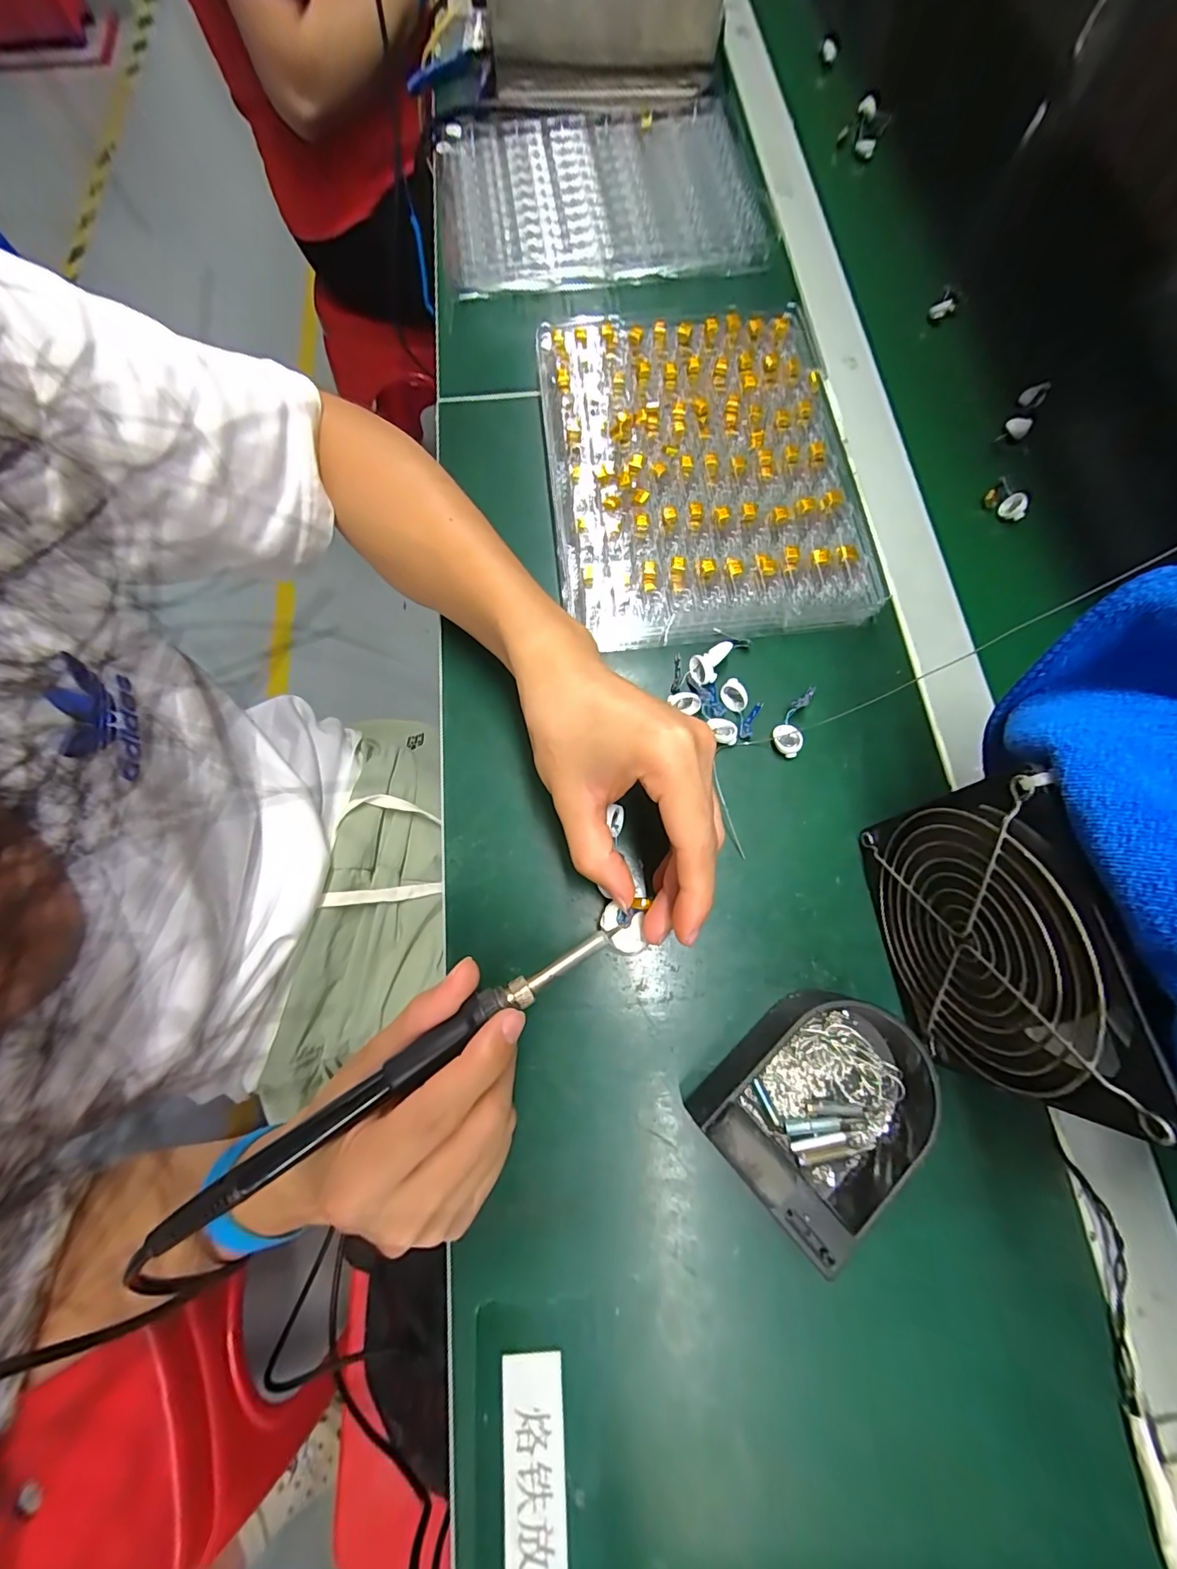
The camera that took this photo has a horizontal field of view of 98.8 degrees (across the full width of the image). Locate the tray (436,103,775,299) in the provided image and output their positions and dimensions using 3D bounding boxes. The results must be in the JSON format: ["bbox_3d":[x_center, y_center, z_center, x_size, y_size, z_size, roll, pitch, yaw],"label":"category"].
[{"bbox_3d":[0.006,-0.498,0.430,0.257,0.030,0.187,-6,76,-1],"label":"tray"}]

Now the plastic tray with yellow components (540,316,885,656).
[{"bbox_3d":[0.072,-0.214,0.339,0.194,0.020,0.250,-6,76,-1],"label":"plastic tray with yellow components"}]

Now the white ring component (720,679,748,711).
[{"bbox_3d":[0.088,-0.054,0.304,0.010,0.011,0.019,-27,78,-6],"label":"white ring component"}]

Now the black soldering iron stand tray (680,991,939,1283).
[{"bbox_3d":[0.114,0.149,0.232,0.105,0.037,0.091,-41,79,-9],"label":"black soldering iron stand tray"}]

